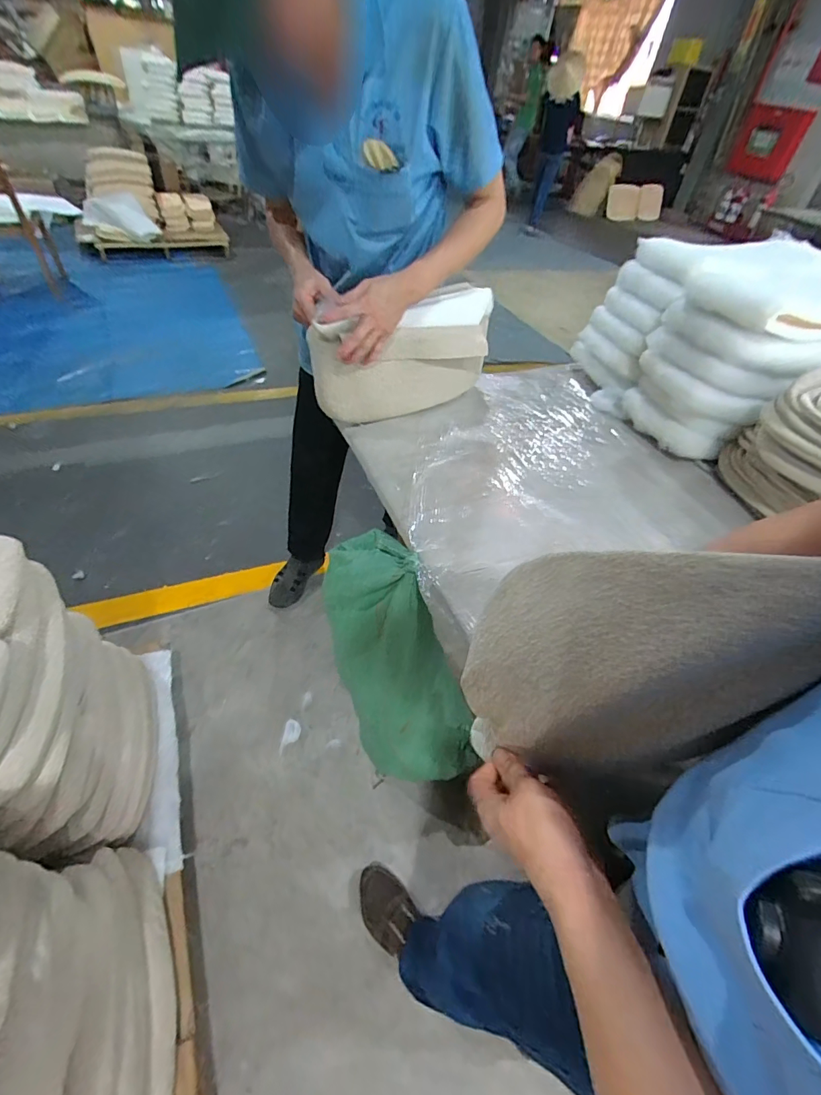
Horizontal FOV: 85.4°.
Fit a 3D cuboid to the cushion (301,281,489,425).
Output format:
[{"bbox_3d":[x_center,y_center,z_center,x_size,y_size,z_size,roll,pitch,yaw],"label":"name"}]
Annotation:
[{"bbox_3d":[0.010,-0.400,0.945,0.438,0.211,0.094,-29,57,-29],"label":"cushion"}]

